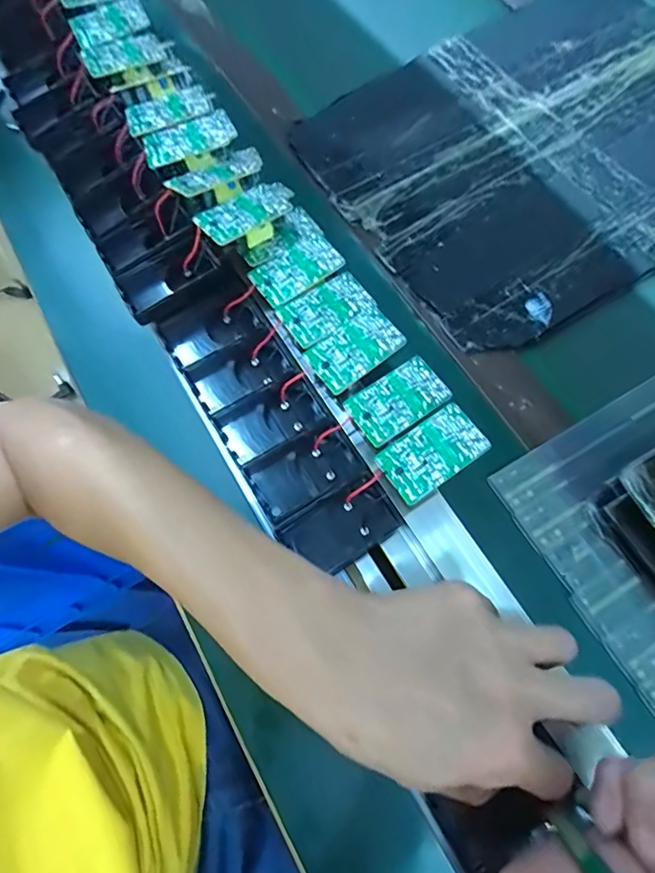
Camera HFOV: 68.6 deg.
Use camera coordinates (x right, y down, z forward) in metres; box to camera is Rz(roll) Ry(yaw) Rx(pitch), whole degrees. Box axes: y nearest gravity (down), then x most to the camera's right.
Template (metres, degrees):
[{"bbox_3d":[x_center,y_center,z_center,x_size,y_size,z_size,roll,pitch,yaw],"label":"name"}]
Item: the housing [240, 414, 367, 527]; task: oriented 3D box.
[{"bbox_3d":[-0.016,0.023,0.322,0.071,0.026,0.042,-29,71,-10],"label":"housing"}]

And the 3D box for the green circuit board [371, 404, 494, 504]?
[{"bbox_3d":[0.065,0.010,0.297,0.064,0.005,0.038,-32,72,-11],"label":"green circuit board"}]

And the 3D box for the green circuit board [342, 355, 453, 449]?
[{"bbox_3d":[0.046,-0.023,0.312,0.064,0.005,0.038,-34,72,-11],"label":"green circuit board"}]

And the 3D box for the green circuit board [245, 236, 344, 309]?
[{"bbox_3d":[-0.022,-0.122,0.347,0.065,0.004,0.038,-34,72,-11],"label":"green circuit board"}]

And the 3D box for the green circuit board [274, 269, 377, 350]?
[{"bbox_3d":[0.000,-0.090,0.337,0.064,0.004,0.038,-33,73,-13],"label":"green circuit board"}]

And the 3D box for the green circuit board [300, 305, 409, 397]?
[{"bbox_3d":[0.020,-0.060,0.323,0.063,0.004,0.037,-35,72,-12],"label":"green circuit board"}]

